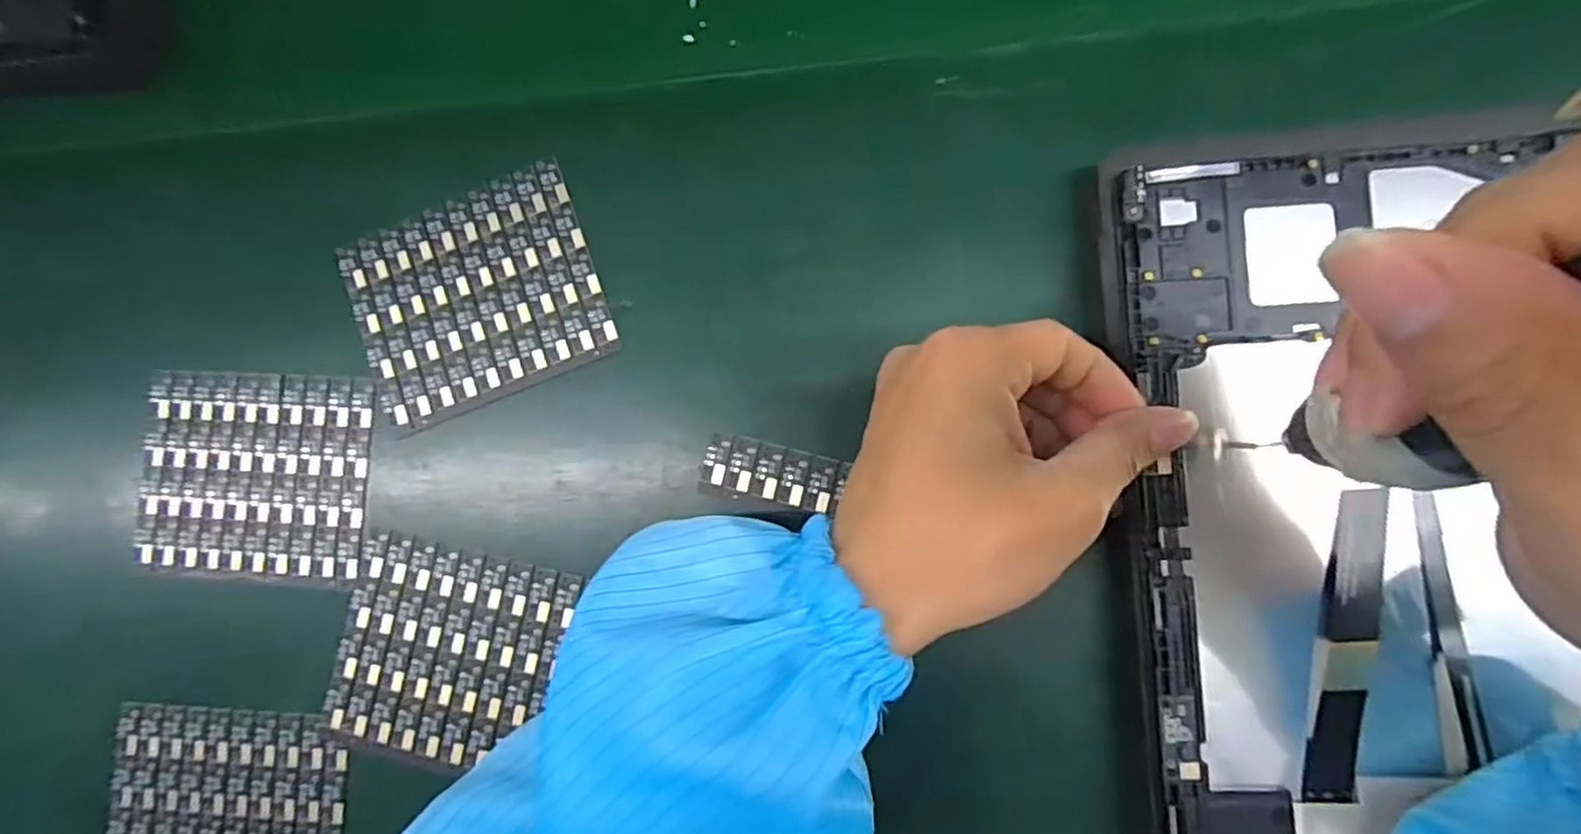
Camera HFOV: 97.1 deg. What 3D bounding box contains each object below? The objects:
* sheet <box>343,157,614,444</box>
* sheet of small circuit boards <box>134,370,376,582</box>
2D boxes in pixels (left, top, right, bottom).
[{"bbox_3d":[-0.128,-0.049,0.281,0.100,0.004,0.084,-22,83,4],"label":"sheet"},{"bbox_3d":[-0.221,0.024,0.290,0.101,0.008,0.082,3,85,7],"label":"sheet of small circuit boards"}]

